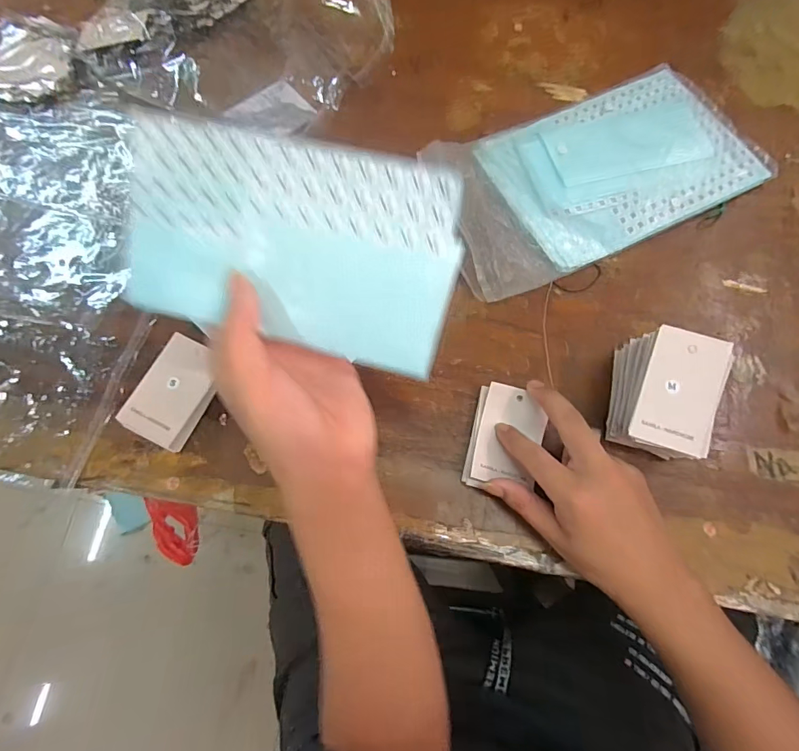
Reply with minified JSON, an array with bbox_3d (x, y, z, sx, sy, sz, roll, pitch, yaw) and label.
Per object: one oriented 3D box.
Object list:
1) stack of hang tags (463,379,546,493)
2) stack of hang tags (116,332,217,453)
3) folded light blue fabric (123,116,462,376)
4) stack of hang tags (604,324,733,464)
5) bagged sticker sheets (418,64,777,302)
[{"bbox_3d":[0.084,0.049,0.329,0.052,0.013,0.080,14,74,4],"label":"stack of hang tags"},{"bbox_3d":[-0.178,0.015,0.338,0.051,0.020,0.083,28,76,8],"label":"stack of hang tags"},{"bbox_3d":[-0.054,-0.062,0.202,0.160,0.006,0.094,15,112,3],"label":"folded light blue fabric"},{"bbox_3d":[0.197,0.016,0.316,0.060,0.057,0.085,21,75,6],"label":"stack of hang tags"},{"bbox_3d":[0.185,-0.202,0.401,0.317,0.036,0.167,-26,75,-7],"label":"bagged sticker sheets"}]

